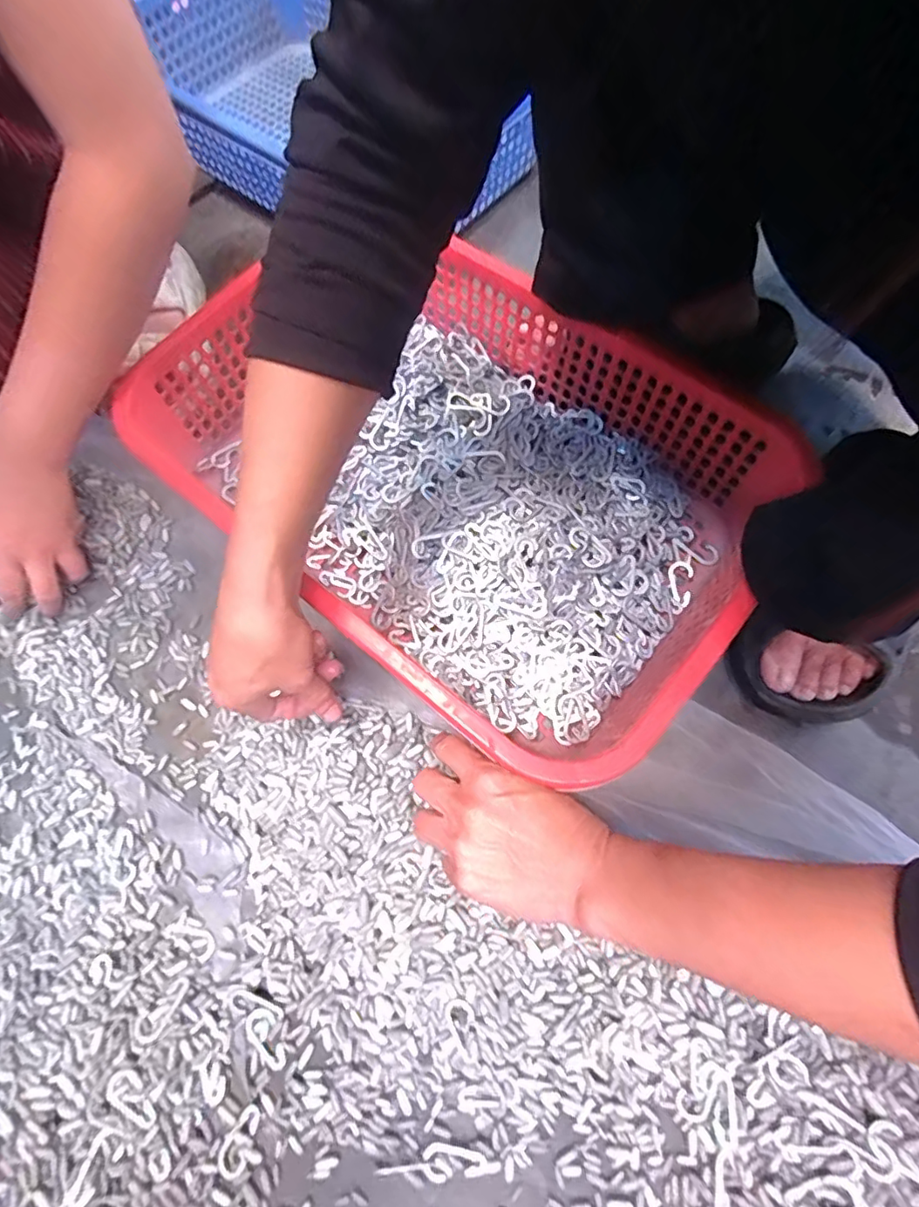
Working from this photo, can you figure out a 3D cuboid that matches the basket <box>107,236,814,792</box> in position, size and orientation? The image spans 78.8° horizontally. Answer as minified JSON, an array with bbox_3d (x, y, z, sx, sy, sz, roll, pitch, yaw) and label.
[{"bbox_3d":[0.000,-0.099,0.443,0.460,0.103,0.283,36,74,16],"label":"basket"}]

